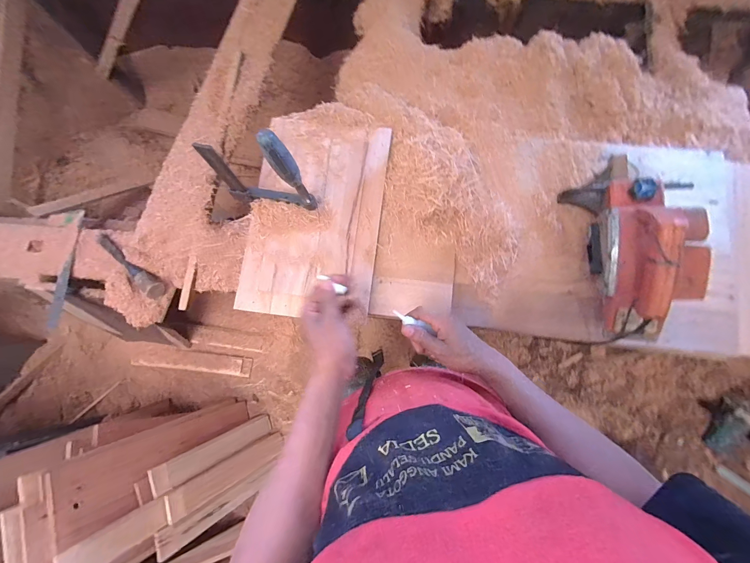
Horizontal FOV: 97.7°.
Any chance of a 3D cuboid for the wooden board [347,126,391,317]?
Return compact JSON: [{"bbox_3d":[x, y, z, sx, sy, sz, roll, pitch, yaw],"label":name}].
[{"bbox_3d":[-0.012,-0.131,0.621,0.049,0.013,0.349,7,80,2],"label":"wooden board"}]

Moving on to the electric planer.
[{"bbox_3d":[0.436,-0.077,0.520,0.149,0.186,0.319,-4,80,0],"label":"electric planer"}]

